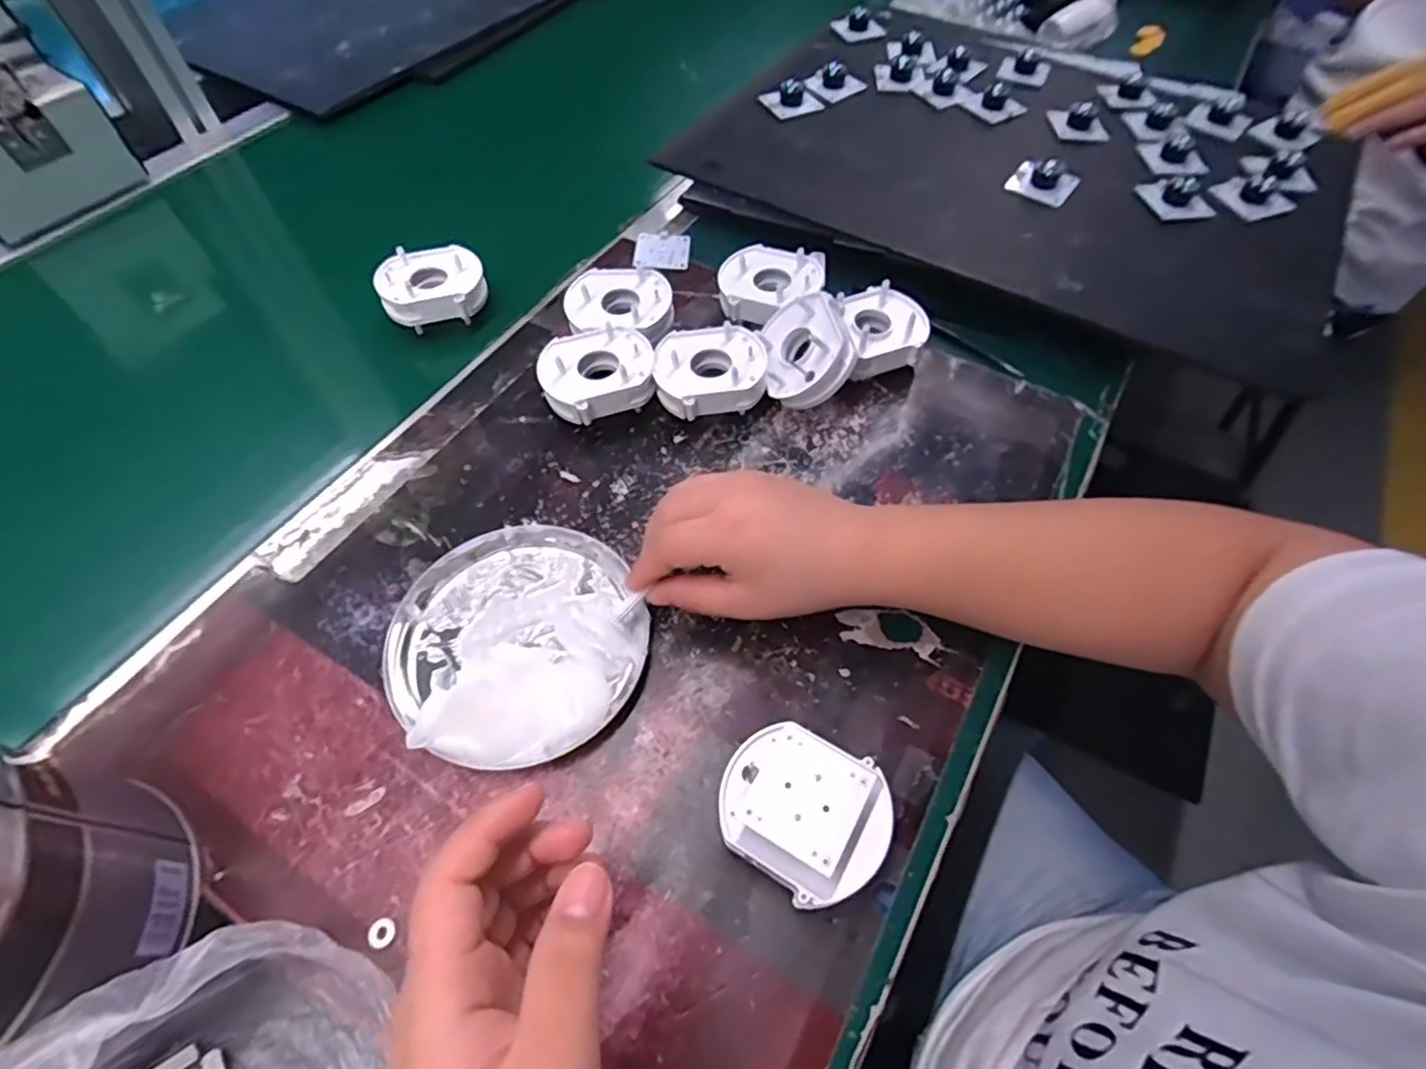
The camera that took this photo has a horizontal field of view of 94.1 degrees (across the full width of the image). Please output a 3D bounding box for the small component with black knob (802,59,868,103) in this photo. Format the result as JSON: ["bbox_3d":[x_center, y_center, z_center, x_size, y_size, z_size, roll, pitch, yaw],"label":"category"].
[{"bbox_3d":[0.113,-0.415,0.602,0.051,0.022,0.039,-31,62,-19],"label":"small component with black knob"}]

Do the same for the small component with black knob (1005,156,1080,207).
[{"bbox_3d":[0.256,-0.276,0.516,0.049,0.018,0.037,29,61,17],"label":"small component with black knob"}]

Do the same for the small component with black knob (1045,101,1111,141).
[{"bbox_3d":[0.307,-0.347,0.554,0.043,0.017,0.035,2,57,1],"label":"small component with black knob"}]

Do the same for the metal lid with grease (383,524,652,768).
[{"bbox_3d":[-0.100,0.049,0.335,0.128,0.028,0.126,0,57,0],"label":"metal lid with grease"}]

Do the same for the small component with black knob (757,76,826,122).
[{"bbox_3d":[0.070,-0.388,0.583,0.046,0.023,0.041,-19,59,-13],"label":"small component with black knob"}]

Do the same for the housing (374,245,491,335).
[{"bbox_3d":[-0.197,-0.171,0.473,0.072,0.037,0.064,-14,58,-9],"label":"housing"}]

